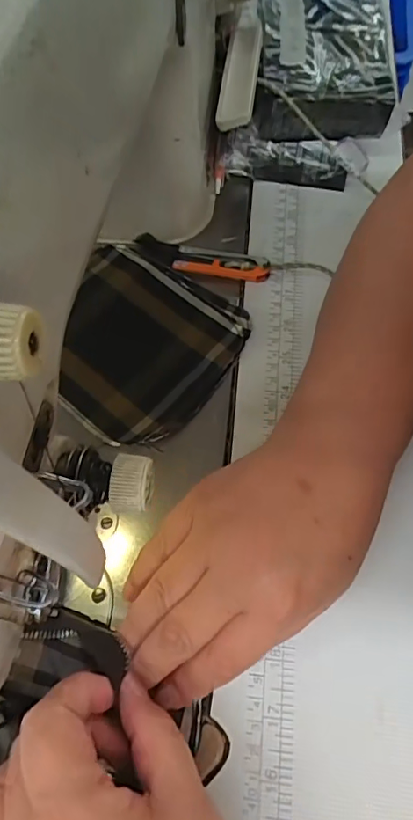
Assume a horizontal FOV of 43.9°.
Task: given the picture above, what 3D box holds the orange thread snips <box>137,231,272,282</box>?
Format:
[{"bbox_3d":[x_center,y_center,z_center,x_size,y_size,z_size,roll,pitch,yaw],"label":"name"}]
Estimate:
[{"bbox_3d":[-0.004,-0.107,0.364,0.098,0.008,0.024,15,64,11],"label":"orange thread snips"}]

